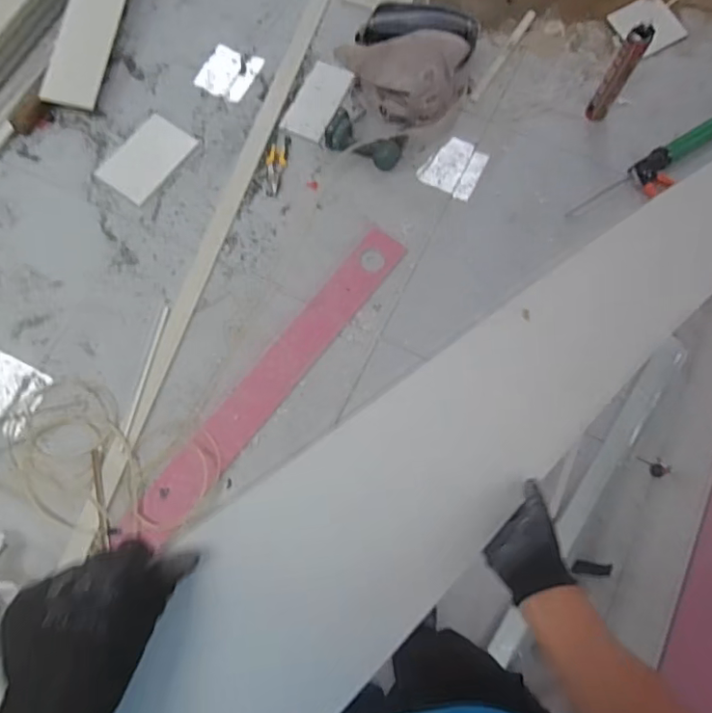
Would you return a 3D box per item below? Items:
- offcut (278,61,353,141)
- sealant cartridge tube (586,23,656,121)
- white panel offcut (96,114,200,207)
[{"bbox_3d":[-0.109,-0.736,1.574,0.133,0.016,0.223,26,86,9],"label":"offcut"},{"bbox_3d":[0.665,-0.713,1.391,0.062,0.286,0.054,32,77,9],"label":"sealant cartridge tube"},{"bbox_3d":[-0.602,-0.571,1.573,0.165,0.011,0.253,38,82,2],"label":"white panel offcut"}]

